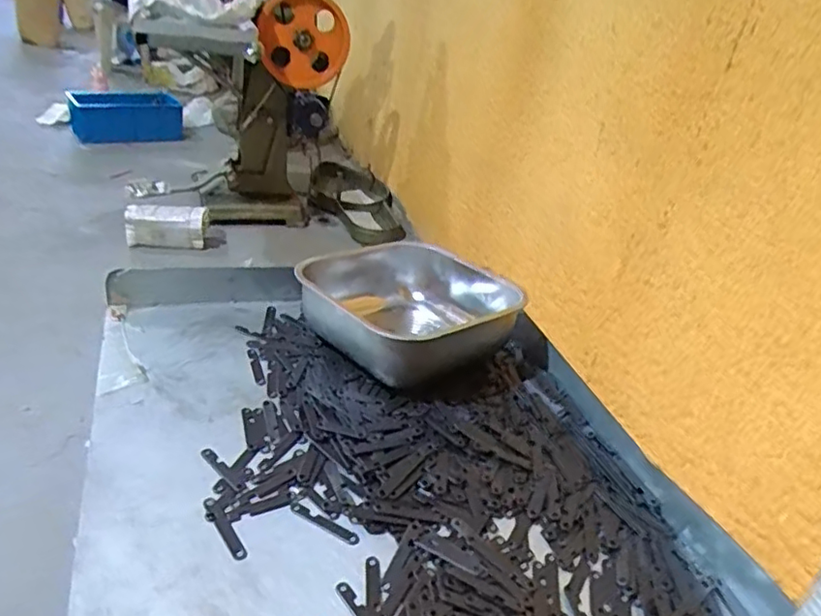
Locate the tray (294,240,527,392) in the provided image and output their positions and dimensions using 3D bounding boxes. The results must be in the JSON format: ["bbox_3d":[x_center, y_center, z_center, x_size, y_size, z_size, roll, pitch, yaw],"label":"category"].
[{"bbox_3d":[-0.002,-0.001,0.606,0.178,0.069,0.191,-15,38,-38],"label":"tray"}]

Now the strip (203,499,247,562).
[{"bbox_3d":[-0.118,0.140,0.398,0.009,0.004,0.053,-14,37,-36],"label":"strip"}]

